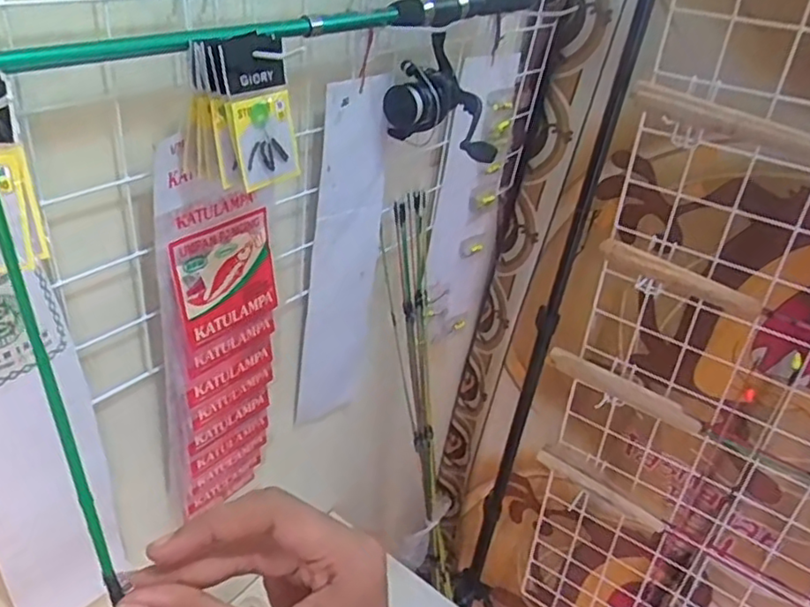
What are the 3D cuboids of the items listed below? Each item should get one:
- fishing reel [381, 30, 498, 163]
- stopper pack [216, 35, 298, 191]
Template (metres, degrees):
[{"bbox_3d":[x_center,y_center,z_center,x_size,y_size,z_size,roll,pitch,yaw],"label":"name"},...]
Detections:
[{"bbox_3d":[0.040,-0.206,0.627,0.111,0.091,0.070,11,34,5],"label":"fishing reel"},{"bbox_3d":[-0.098,-0.131,0.436,0.011,0.098,0.048,20,36,40],"label":"stopper pack"}]

